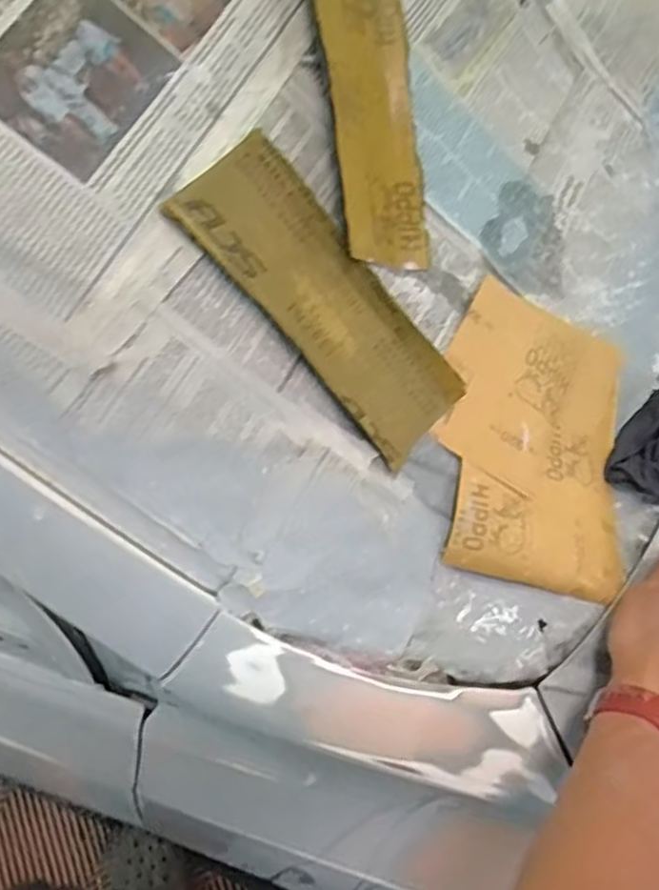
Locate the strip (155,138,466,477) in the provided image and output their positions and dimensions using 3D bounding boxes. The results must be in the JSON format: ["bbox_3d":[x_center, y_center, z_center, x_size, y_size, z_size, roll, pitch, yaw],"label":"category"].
[{"bbox_3d":[0.000,-0.093,0.467,0.227,0.010,0.084,48,69,-16],"label":"strip"}]

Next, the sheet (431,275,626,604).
[{"bbox_3d":[0.159,-0.005,0.536,0.164,0.022,0.223,20,70,-18],"label":"sheet"}]

